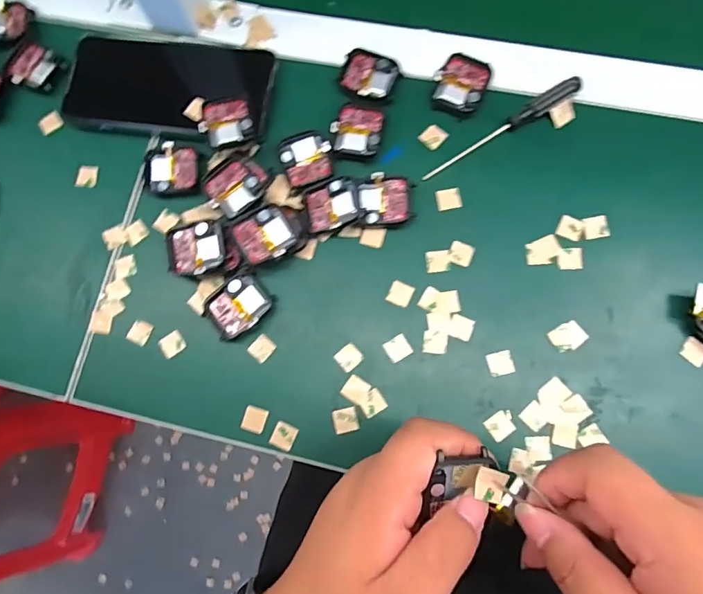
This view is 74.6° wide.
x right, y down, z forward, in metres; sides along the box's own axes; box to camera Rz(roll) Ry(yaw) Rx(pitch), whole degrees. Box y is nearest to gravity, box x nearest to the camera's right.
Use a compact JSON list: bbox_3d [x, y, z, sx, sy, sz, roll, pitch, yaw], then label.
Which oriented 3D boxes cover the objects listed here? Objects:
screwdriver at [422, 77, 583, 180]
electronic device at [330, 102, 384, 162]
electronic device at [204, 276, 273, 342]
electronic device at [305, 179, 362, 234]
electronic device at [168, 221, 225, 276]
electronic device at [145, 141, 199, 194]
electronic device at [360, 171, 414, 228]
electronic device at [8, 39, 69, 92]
[{"bbox_3d":[0.112,-0.122,0.340,0.132,0.009,0.012,-32,78,-3],"label":"screwdriver"},{"bbox_3d":[0.004,-0.125,0.346,0.037,0.004,0.044,11,79,6],"label":"electronic device"},{"bbox_3d":[-0.081,0.007,0.330,0.043,0.012,0.036,-42,79,-5],"label":"electronic device"},{"bbox_3d":[-0.014,-0.066,0.335,0.038,0.012,0.037,-11,78,2],"label":"electronic device"},{"bbox_3d":[-0.110,-0.033,0.335,0.042,0.017,0.036,-5,78,3],"label":"electronic device"},{"bbox_3d":[-0.137,-0.098,0.353,0.041,0.011,0.037,-5,78,3],"label":"electronic device"},{"bbox_3d":[0.025,-0.071,0.336,0.037,0.012,0.036,-3,78,3],"label":"electronic device"},{"bbox_3d":[-0.260,-0.190,0.378,0.045,0.009,0.040,34,86,9],"label":"electronic device"}]

